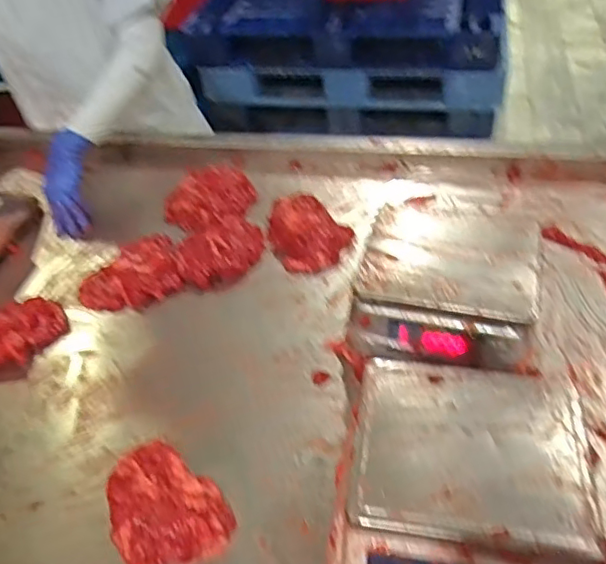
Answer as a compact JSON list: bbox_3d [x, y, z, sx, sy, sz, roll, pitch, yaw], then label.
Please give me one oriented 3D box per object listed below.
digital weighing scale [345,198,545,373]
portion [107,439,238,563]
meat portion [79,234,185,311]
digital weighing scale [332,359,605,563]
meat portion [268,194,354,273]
[{"bbox_3d":[0.196,0.001,0.789,0.225,0.107,0.235,9,48,16],"label":"digital weighing scale"},{"bbox_3d":[-0.153,0.242,0.649,0.127,0.045,0.144,-17,44,-12],"label":"portion"},{"bbox_3d":[-0.272,-0.011,0.919,0.162,0.043,0.120,-26,48,-16],"label":"meat portion"},{"bbox_3d":[0.148,0.210,0.548,0.215,0.116,0.242,5,47,12],"label":"digital weighing scale"},{"bbox_3d":[0.010,-0.087,0.957,0.138,0.050,0.161,-4,46,4],"label":"meat portion"}]

